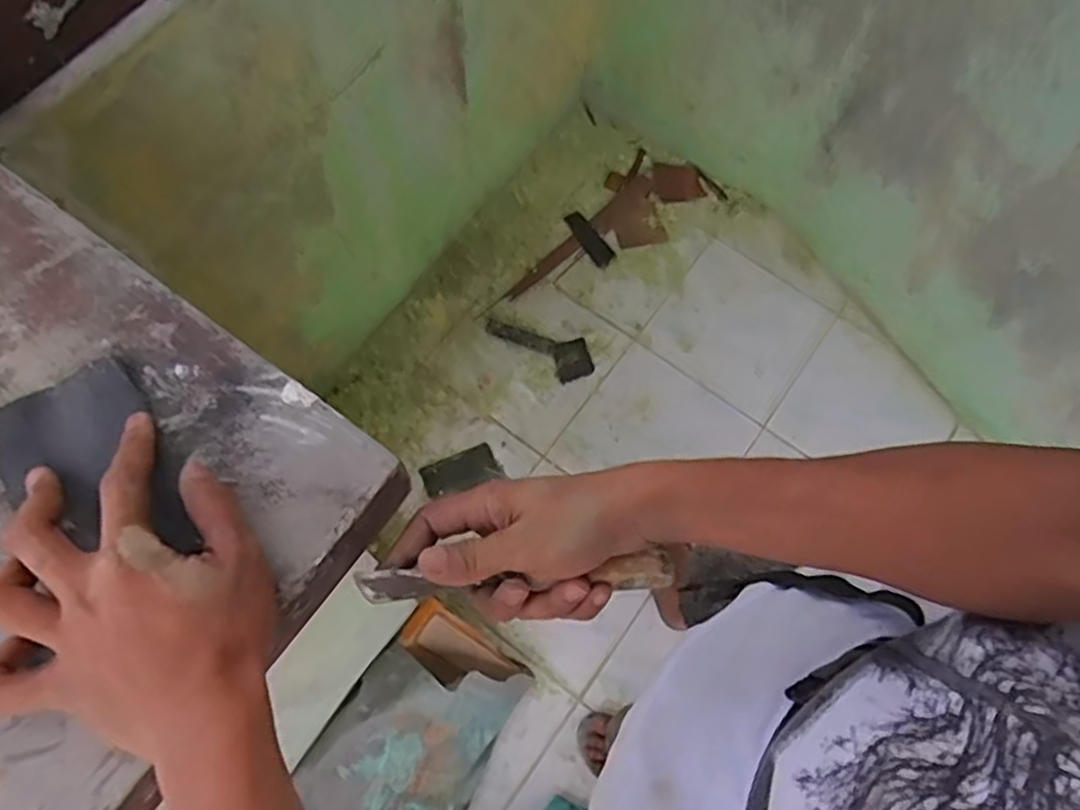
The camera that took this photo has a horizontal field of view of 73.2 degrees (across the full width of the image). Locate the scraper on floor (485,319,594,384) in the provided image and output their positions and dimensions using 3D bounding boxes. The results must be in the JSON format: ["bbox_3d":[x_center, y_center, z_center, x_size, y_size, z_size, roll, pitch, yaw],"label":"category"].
[{"bbox_3d":[0.006,-0.126,1.424,0.221,0.022,0.094,33,71,10],"label":"scraper on floor"}]

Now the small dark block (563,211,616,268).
[{"bbox_3d":[0.103,-0.346,1.517,0.045,0.009,0.139,-34,74,-14],"label":"small dark block"}]

